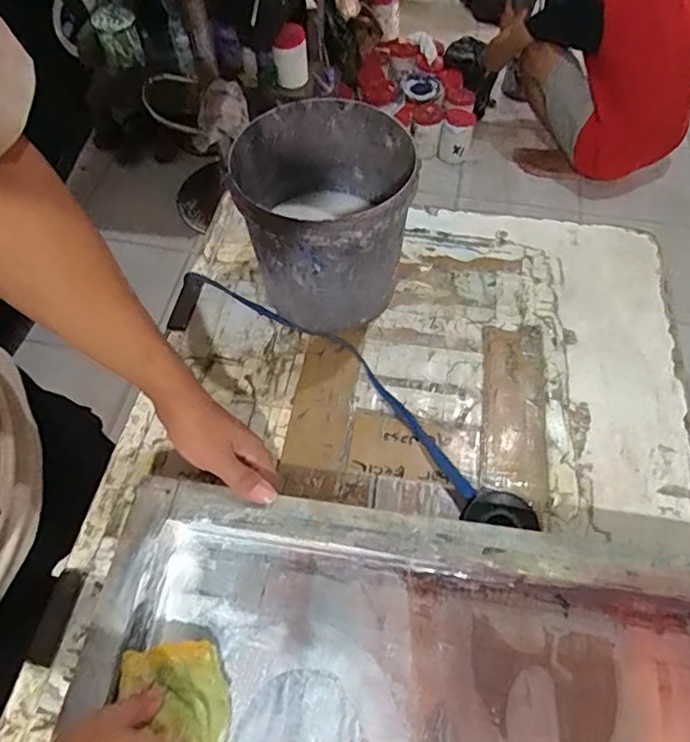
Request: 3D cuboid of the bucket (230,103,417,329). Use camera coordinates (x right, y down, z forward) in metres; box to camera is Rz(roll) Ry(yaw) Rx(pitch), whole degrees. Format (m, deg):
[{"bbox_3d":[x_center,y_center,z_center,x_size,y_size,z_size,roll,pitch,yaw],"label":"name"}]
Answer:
[{"bbox_3d":[-0.021,-0.164,0.632,0.172,0.186,0.183,0,60,0],"label":"bucket"}]

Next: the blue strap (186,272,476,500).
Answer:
[{"bbox_3d":[-0.019,-0.015,0.652,0.439,0.015,0.063,38,67,20],"label":"blue strap"}]

